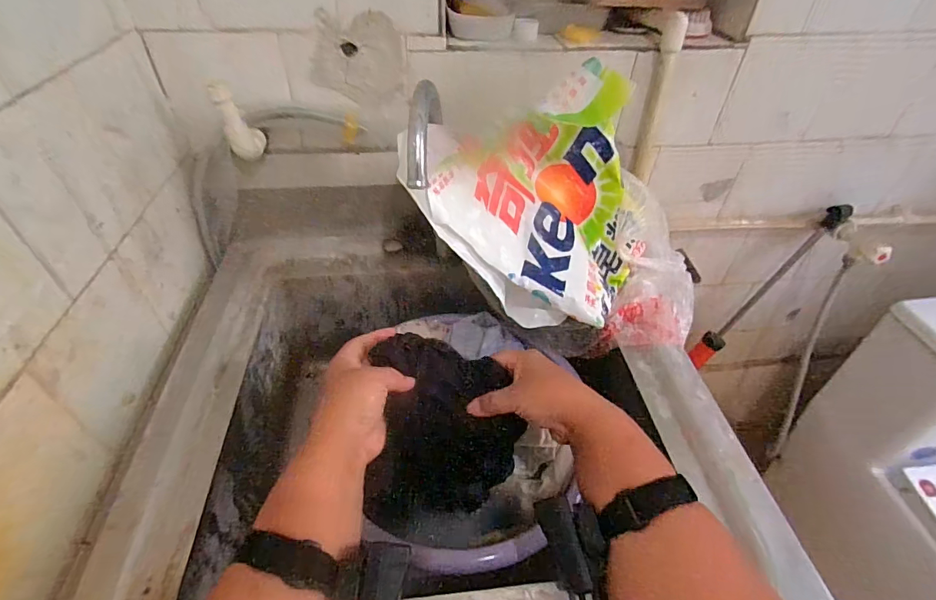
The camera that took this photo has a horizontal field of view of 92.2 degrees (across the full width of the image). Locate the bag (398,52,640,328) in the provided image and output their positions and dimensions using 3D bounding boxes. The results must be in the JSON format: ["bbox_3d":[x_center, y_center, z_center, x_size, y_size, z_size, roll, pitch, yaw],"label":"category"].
[{"bbox_3d":[0.094,-0.105,0.549,0.277,0.289,0.103,-24,6,-15],"label":"bag"}]

